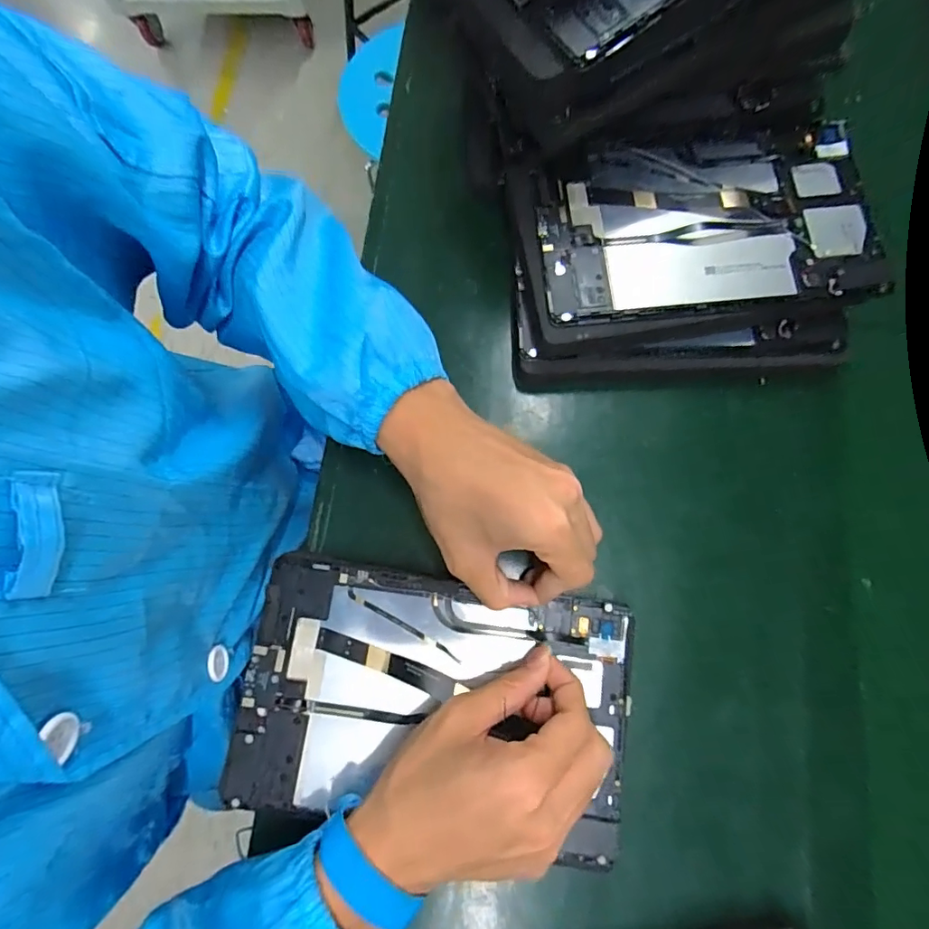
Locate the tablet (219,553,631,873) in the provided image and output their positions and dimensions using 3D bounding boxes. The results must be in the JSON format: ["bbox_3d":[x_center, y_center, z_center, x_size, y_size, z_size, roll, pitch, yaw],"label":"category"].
[{"bbox_3d":[-0.019,0.149,0.321,0.240,0.013,0.151,8,73,1],"label":"tablet"}]

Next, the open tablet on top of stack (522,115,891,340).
[{"bbox_3d":[0.171,-0.172,0.365,0.243,0.014,0.138,-9,78,0],"label":"open tablet on top of stack"}]

